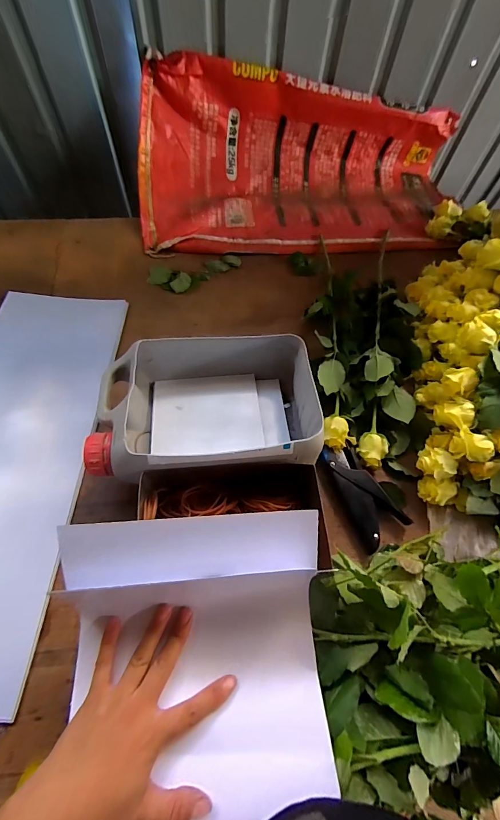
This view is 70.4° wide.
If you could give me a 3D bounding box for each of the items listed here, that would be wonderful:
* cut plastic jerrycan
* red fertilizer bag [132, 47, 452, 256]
[{"bbox_3d":[-0.065,-0.004,0.494,0.287,0.115,0.207,-5,64,-6],"label":"cut plastic jerrycan"},{"bbox_3d":[0.134,-0.500,0.724,0.717,0.188,0.308,-6,64,-7],"label":"red fertilizer bag"}]

